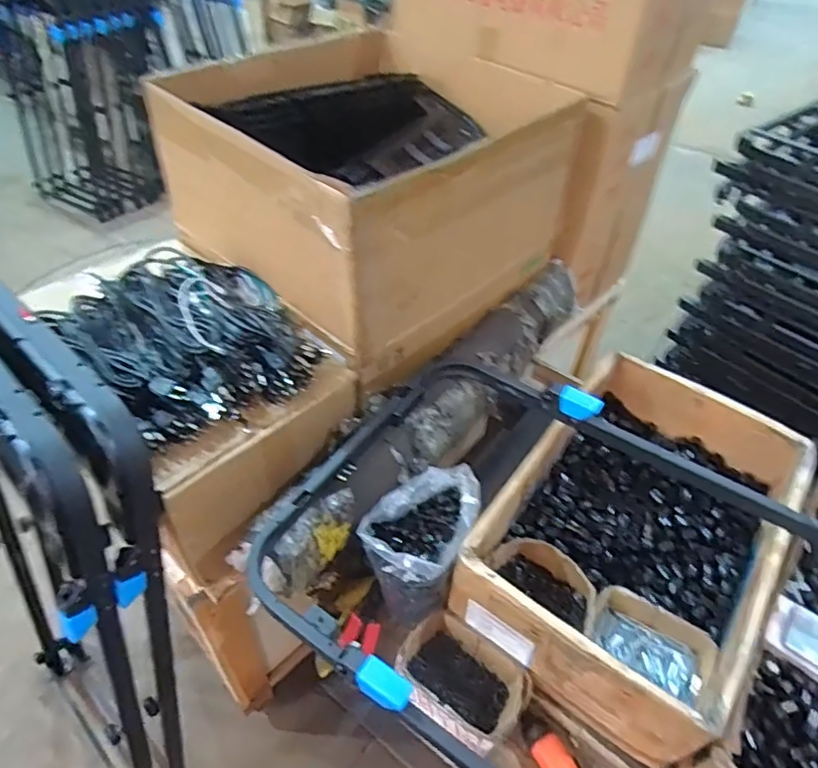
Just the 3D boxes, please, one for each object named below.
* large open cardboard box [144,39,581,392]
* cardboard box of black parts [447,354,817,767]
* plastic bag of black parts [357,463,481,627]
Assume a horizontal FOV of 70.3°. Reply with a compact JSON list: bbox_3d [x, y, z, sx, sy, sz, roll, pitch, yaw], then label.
[{"bbox_3d":[-0.077,-0.373,1.088,0.554,0.385,0.562,33,52,27],"label":"large open cardboard box"},{"bbox_3d":[0.356,0.211,0.894,0.367,0.150,0.550,29,51,24],"label":"cardboard box of black parts"},{"bbox_3d":[0.018,0.223,0.864,0.142,0.120,0.189,17,47,15],"label":"plastic bag of black parts"}]

